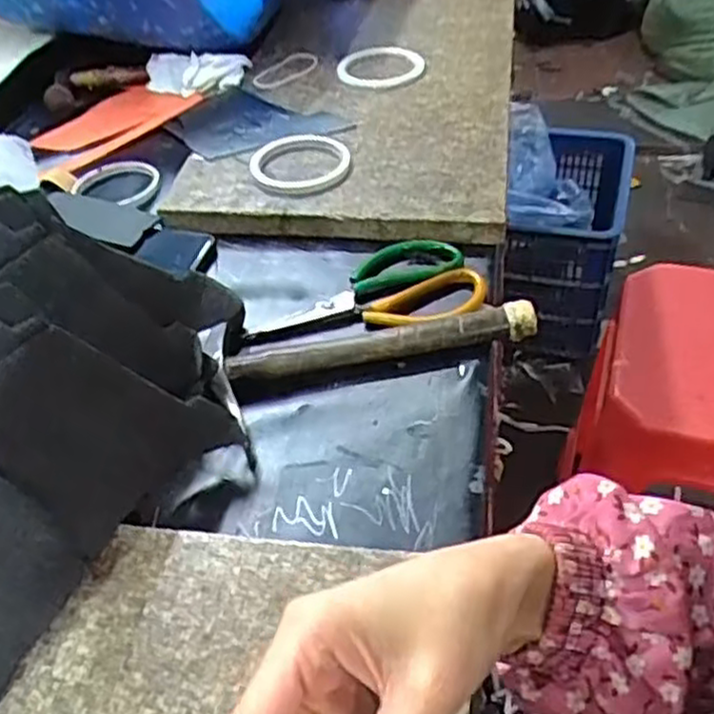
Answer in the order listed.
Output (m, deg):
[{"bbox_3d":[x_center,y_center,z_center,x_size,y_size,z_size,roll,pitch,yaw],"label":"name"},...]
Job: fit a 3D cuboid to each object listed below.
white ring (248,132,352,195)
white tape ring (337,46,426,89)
[{"bbox_3d":[-0.053,-0.184,0.701,0.090,0.017,0.078,-11,43,-5],"label":"white ring"},{"bbox_3d":[0.023,-0.319,0.833,0.089,0.012,0.080,24,51,28],"label":"white tape ring"}]

